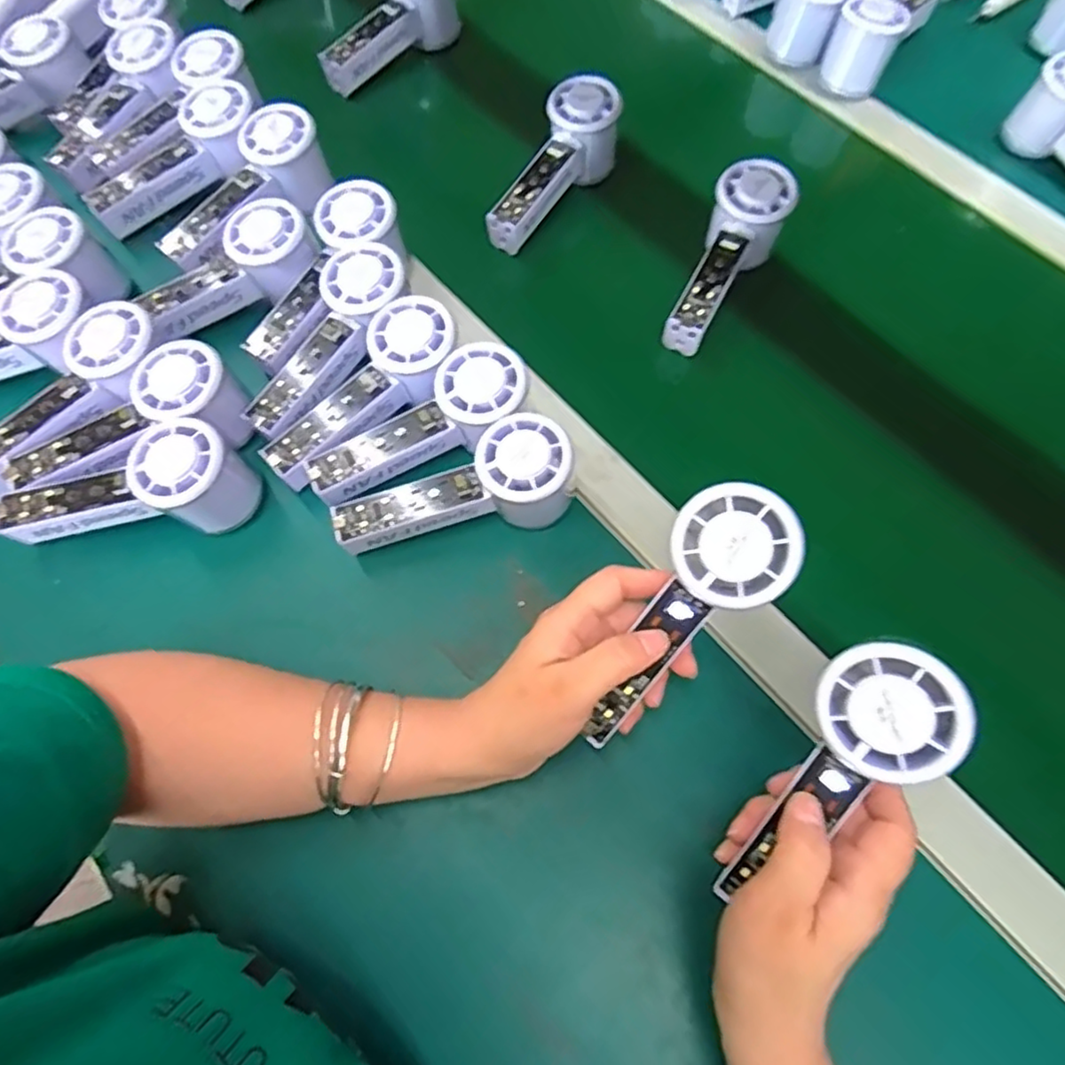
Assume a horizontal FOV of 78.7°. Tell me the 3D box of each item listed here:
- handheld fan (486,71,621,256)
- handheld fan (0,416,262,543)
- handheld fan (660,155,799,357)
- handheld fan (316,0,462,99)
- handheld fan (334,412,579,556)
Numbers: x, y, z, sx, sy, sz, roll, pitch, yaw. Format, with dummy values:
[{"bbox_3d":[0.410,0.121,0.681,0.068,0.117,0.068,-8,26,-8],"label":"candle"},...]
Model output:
[{"bbox_3d":[0.017,-0.296,0.538,0.049,0.058,0.156,34,85,13],"label":"handheld fan"},{"bbox_3d":[-0.254,-0.029,0.406,0.147,0.062,0.054,-6,67,-2],"label":"handheld fan"},{"bbox_3d":[0.144,-0.206,0.496,0.057,0.048,0.157,30,85,12],"label":"handheld fan"},{"bbox_3d":[-0.136,-0.469,0.598,0.044,0.065,0.151,41,73,16],"label":"handheld fan"},{"bbox_3d":[-0.047,-0.019,0.402,0.148,0.057,0.055,-22,69,-9],"label":"handheld fan"}]

